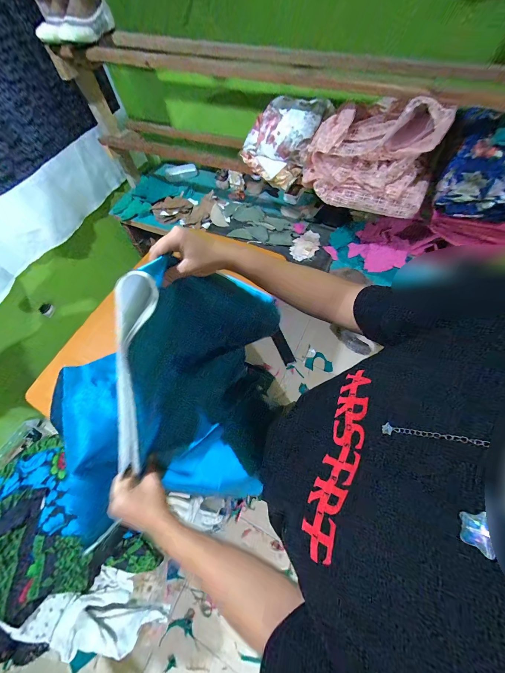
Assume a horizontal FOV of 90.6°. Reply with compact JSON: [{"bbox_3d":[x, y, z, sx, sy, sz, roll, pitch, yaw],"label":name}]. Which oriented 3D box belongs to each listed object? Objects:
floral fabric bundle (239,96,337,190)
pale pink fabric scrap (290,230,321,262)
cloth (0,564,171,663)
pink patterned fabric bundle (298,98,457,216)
[{"bbox_3d":[0.096,-0.590,0.764,0.212,0.166,0.176,22,65,14],"label":"floral fabric bundle"},{"bbox_3d":[0.206,-0.353,0.965,0.094,0.017,0.147,20,65,14],"label":"pale pink fabric scrap"},{"bbox_3d":[-0.362,0.663,0.608,0.060,0.355,0.159,-12,48,50],"label":"cloth"},{"bbox_3d":[0.309,-0.485,0.657,0.329,0.208,0.178,19,64,14],"label":"pink patterned fabric bundle"}]

